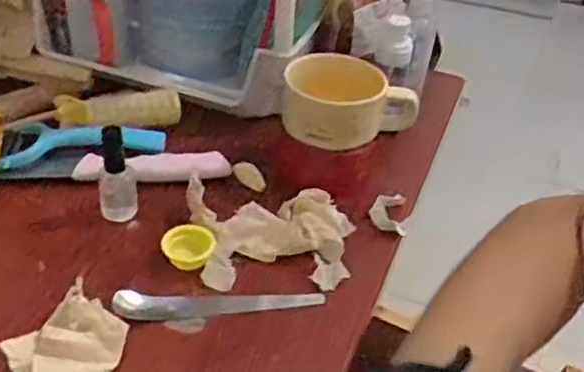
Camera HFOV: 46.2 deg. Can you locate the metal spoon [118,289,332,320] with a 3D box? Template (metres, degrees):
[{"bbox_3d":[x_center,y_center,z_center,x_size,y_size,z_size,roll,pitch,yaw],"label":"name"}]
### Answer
[{"bbox_3d":[-0.049,0.079,0.480,0.144,0.020,0.016,-4,39,-11],"label":"metal spoon"}]

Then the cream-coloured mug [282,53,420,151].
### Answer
[{"bbox_3d":[0.046,-0.074,0.583,0.112,0.048,0.076,-7,39,-15],"label":"cream-coloured mug"}]

